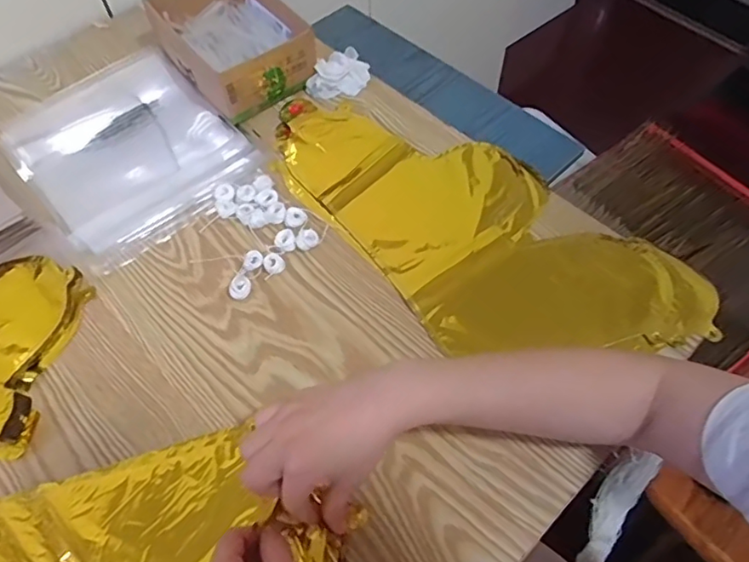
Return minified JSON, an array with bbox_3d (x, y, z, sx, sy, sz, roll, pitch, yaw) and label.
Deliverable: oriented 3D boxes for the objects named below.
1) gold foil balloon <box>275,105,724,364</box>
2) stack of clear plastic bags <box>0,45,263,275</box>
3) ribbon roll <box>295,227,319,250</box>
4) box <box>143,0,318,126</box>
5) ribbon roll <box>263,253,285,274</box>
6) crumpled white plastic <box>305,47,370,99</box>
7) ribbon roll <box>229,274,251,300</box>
[{"bbox_3d":[0.086,-0.057,0.553,0.433,0.014,0.211,39,66,23],"label":"gold foil balloon"},{"bbox_3d":[-0.260,-0.143,0.607,0.206,0.028,0.236,-37,64,-21],"label":"stack of clear plastic bags"},{"bbox_3d":[-0.065,-0.040,0.547,0.021,0.009,0.022,-1,57,1],"label":"ribbon roll"},{"bbox_3d":[-0.171,-0.284,0.664,0.126,0.066,0.198,-34,62,-19],"label":"box"},{"bbox_3d":[-0.094,-0.017,0.532,0.019,0.007,0.019,-1,57,1],"label":"ribbon roll"},{"bbox_3d":[-0.042,-0.240,0.653,0.075,0.027,0.046,-31,62,-18],"label":"crumpled white plastic"},{"bbox_3d":[-0.124,0.006,0.520,0.020,0.008,0.022,-1,57,1],"label":"ribbon roll"}]

